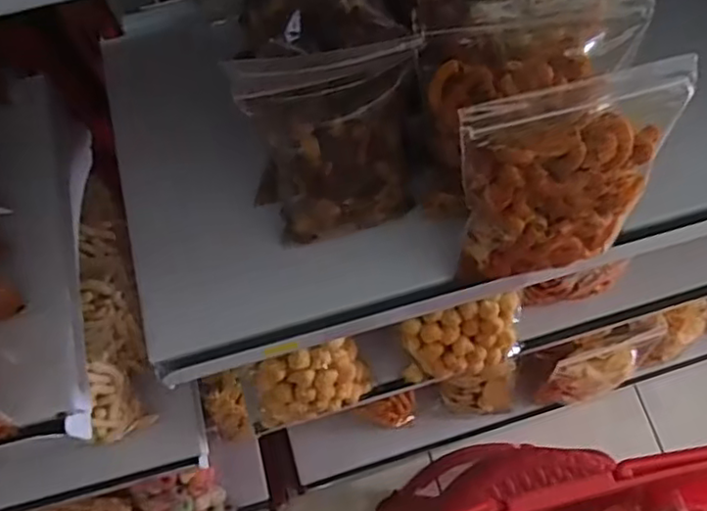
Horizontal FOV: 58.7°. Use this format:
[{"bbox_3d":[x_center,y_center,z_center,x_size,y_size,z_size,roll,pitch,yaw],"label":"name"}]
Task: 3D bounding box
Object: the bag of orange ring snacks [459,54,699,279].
[{"bbox_3d":[0.108,-0.042,0.327,0.110,0.117,0.040,-13,44,-2],"label":"bag of orange ring snacks"}]

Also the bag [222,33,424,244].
[{"bbox_3d":[-0.011,-0.058,0.347,0.091,0.118,0.040,-11,41,-5],"label":"bag"}]

